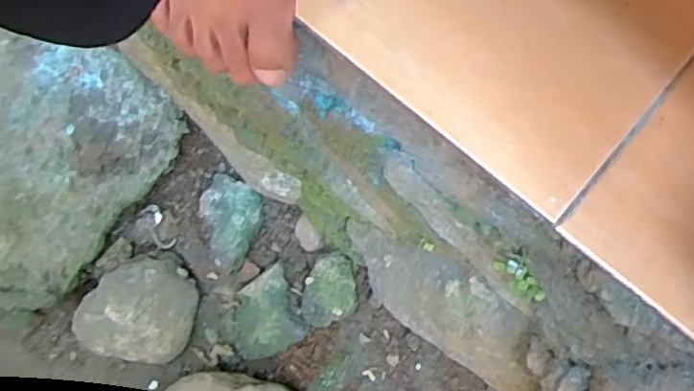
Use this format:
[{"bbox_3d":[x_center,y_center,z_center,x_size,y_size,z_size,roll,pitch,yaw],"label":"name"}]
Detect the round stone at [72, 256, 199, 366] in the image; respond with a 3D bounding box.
[{"bbox_3d":[-0.238,0.124,0.777,0.131,0.067,0.119,4,78,2],"label":"round stone"}]

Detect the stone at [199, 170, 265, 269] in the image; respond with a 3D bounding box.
[{"bbox_3d":[-0.140,0.031,0.813,0.072,0.030,0.097,22,79,6],"label":"stone"}]

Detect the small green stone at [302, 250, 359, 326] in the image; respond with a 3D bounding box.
[{"bbox_3d":[-0.019,0.108,0.783,0.060,0.044,0.080,28,80,7],"label":"small green stone"}]

